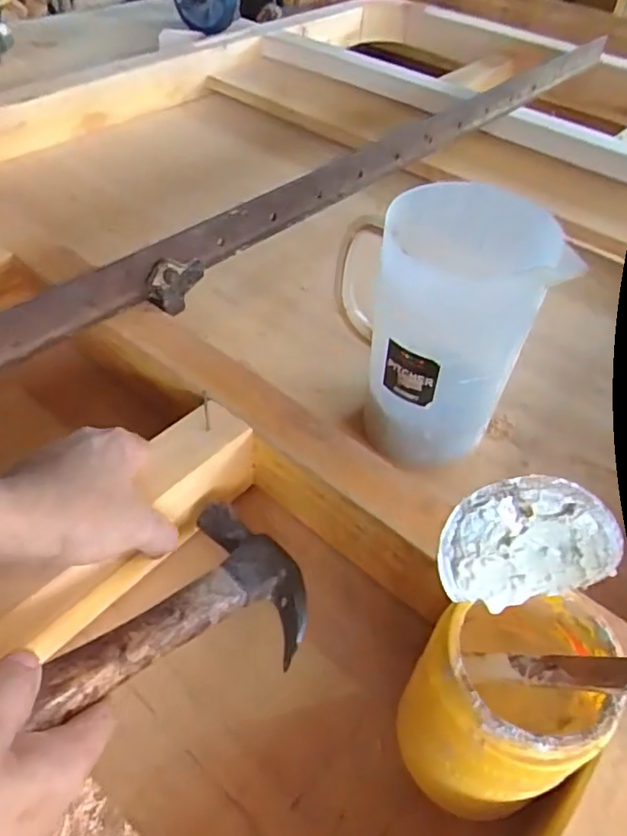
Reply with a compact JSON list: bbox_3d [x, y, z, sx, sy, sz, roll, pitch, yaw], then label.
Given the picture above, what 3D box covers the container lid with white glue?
[{"bbox_3d":[0.103,0.062,0.297,0.084,0.066,0.006,-17,13,12],"label":"container lid with white glue"}]

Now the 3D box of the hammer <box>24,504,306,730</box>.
[{"bbox_3d":[-0.131,0.143,0.326,0.107,0.030,0.329,35,33,27],"label":"hammer"}]

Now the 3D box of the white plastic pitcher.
[{"bbox_3d":[0.096,-0.070,0.506,0.143,0.223,0.107,1,48,-5],"label":"white plastic pitcher"}]

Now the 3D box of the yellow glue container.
[{"bbox_3d":[0.106,0.166,0.347,0.099,0.145,0.091,-33,56,-30],"label":"yellow glue container"}]

